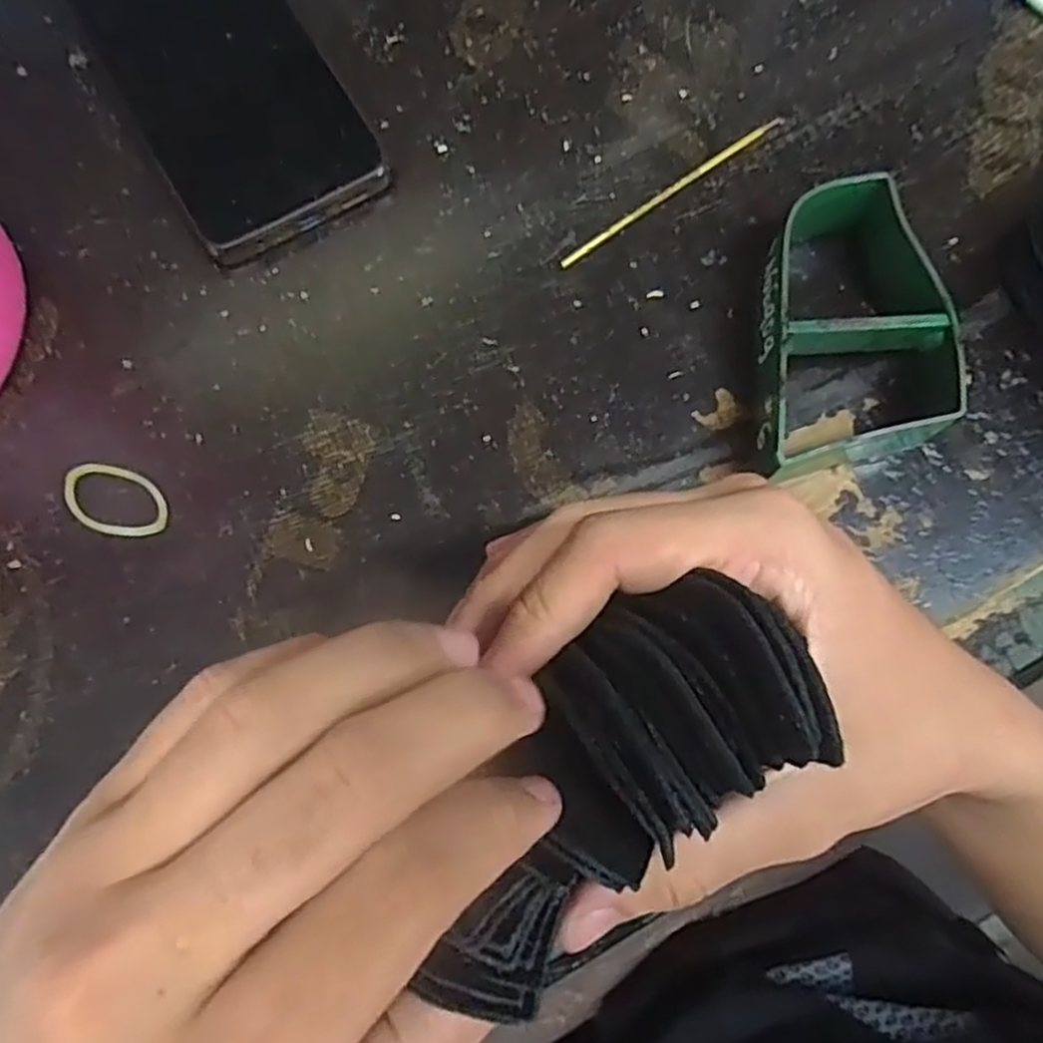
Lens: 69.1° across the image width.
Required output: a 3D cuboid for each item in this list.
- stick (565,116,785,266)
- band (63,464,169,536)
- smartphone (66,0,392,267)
[{"bbox_3d":[0.057,-0.125,0.283,0.106,0.004,0.004,-36,79,-9],"label":"stick"},{"bbox_3d":[-0.134,-0.007,0.249,0.037,0.004,0.022,18,76,3],"label":"band"},{"bbox_3d":[-0.116,-0.172,0.286,0.071,0.014,0.155,-31,79,-8],"label":"smartphone"}]

